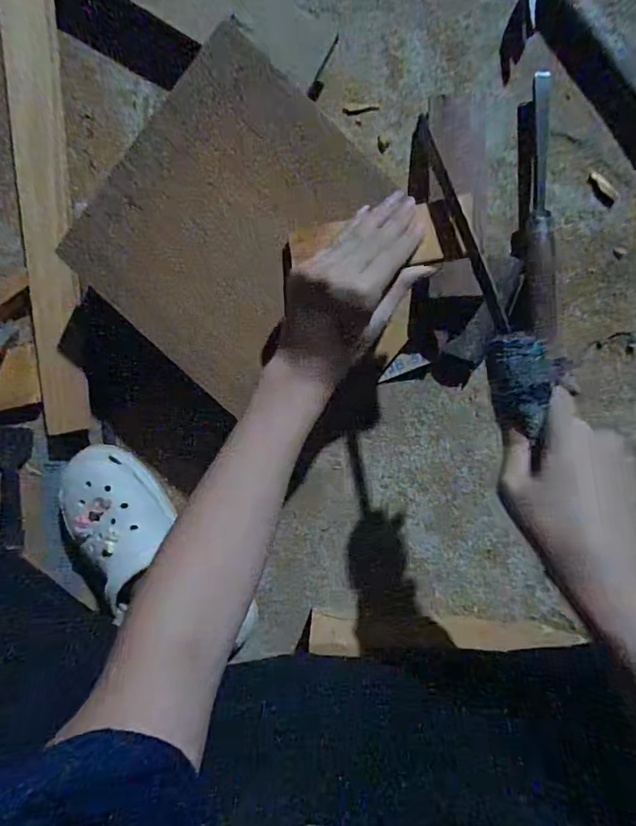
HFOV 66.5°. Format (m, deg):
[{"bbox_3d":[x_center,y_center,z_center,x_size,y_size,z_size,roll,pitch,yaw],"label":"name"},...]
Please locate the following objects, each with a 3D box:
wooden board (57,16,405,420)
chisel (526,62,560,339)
[{"bbox_3d":[-0.068,-0.149,0.380,0.176,0.016,0.222,40,94,-10],"label":"wooden board"},{"bbox_3d":[0.208,-0.186,0.452,0.029,0.020,0.234,-6,98,4],"label":"chisel"}]

